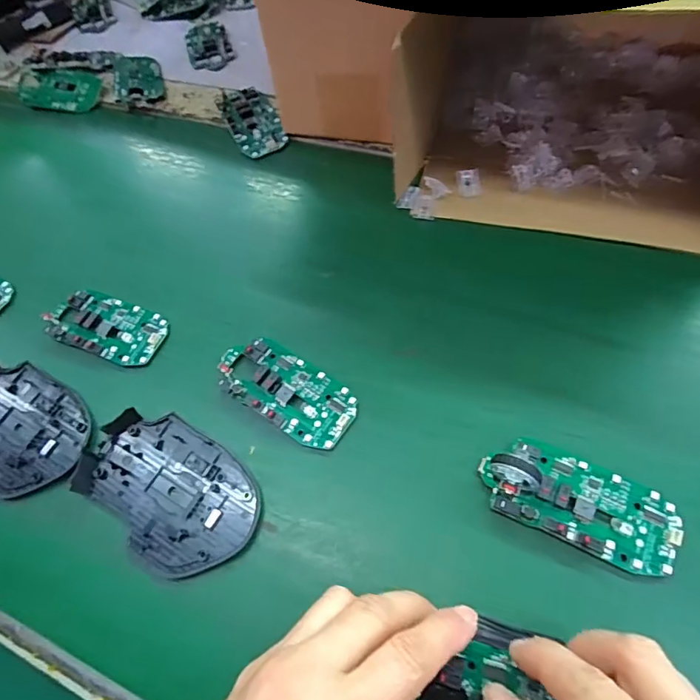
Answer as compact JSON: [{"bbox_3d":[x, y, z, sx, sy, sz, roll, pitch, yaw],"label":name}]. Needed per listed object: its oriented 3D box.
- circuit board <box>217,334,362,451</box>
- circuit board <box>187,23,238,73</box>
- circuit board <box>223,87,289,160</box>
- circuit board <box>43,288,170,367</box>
[{"bbox_3d":[-0.042,0.025,0.312,0.097,0.010,0.045,31,68,18],"label":"circuit board"},{"bbox_3d":[-0.154,-0.332,0.519,0.046,0.012,0.089,-20,61,-4],"label":"circuit board"},{"bbox_3d":[-0.088,-0.210,0.445,0.044,0.013,0.087,-19,63,-6],"label":"circuit board"},{"bbox_3d":[-0.177,-0.017,0.352,0.089,0.010,0.046,19,65,13],"label":"circuit board"}]

